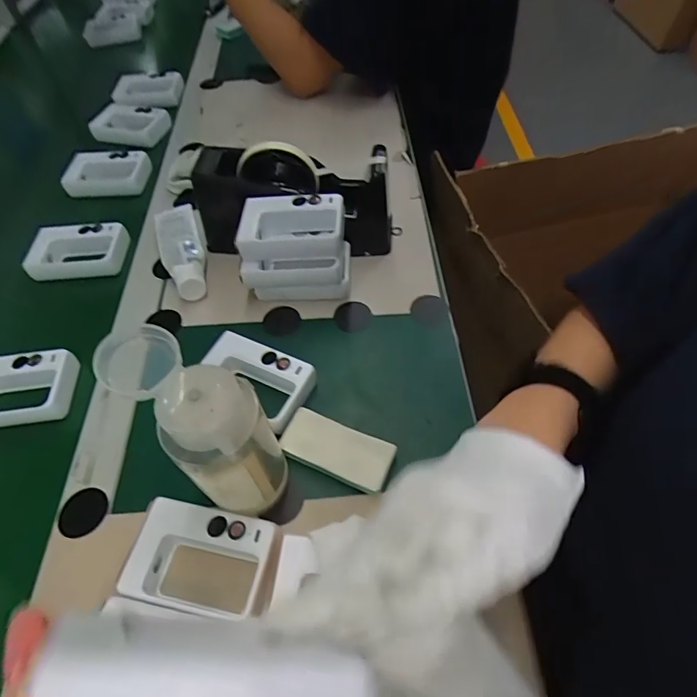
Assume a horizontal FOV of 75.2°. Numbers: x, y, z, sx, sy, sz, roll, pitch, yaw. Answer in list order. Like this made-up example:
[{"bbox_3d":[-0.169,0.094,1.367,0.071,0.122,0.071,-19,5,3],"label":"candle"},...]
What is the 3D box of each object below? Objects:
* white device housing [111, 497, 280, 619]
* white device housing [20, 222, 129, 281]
[{"bbox_3d":[-0.102,0.147,0.318,0.101,0.021,0.064,7,57,9],"label":"white device housing"},{"bbox_3d":[-0.308,-0.113,0.513,0.102,0.021,0.066,-3,56,3],"label":"white device housing"}]

